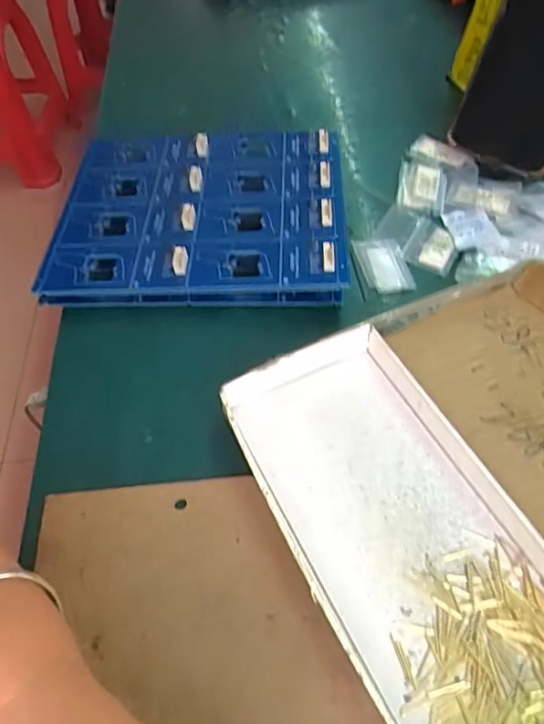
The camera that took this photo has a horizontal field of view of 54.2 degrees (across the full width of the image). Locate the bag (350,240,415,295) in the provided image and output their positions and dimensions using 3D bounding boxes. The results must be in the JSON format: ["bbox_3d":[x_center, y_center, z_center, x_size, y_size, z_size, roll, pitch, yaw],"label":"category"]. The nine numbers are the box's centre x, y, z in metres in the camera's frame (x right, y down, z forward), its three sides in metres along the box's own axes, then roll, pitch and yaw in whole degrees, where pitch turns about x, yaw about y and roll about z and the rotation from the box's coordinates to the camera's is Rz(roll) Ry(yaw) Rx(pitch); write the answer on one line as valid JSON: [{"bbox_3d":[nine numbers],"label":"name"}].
[{"bbox_3d":[0.073,-0.063,0.347,0.028,0.006,0.048,-9,56,-9],"label":"bag"}]

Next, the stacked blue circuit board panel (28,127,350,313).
[{"bbox_3d":[-0.049,-0.107,0.360,0.187,0.028,0.161,0,55,-3],"label":"stacked blue circuit board panel"}]

